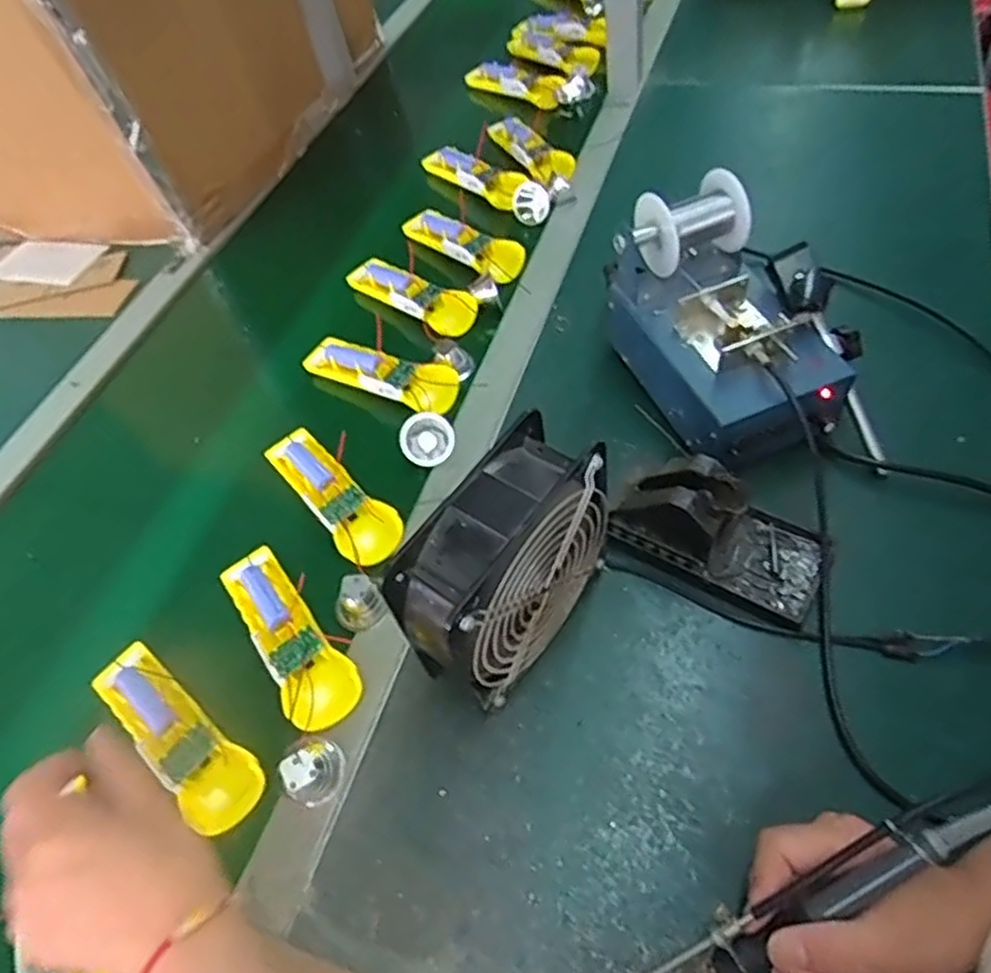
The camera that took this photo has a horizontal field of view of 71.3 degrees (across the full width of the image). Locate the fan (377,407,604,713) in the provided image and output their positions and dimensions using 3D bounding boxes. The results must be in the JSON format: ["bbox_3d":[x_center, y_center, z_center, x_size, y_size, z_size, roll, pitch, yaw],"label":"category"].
[{"bbox_3d":[0.008,0.057,0.446,0.064,0.147,0.150,27,63,27],"label":"fan"}]

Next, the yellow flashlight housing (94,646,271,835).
[{"bbox_3d":[-0.227,0.170,0.487,0.168,0.025,0.049,32,65,29],"label":"yellow flashlight housing"}]

